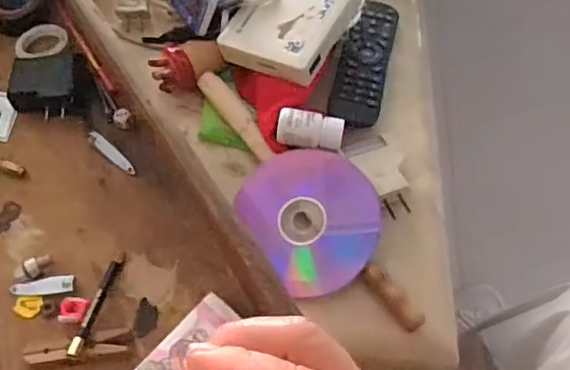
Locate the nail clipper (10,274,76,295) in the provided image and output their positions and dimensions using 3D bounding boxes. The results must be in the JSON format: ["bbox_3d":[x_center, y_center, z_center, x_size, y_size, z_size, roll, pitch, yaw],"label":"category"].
[{"bbox_3d":[-0.173,0.073,0.415,0.048,0.006,0.012,-8,60,14],"label":"nail clipper"}]

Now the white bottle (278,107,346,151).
[{"bbox_3d":[0.020,-0.041,0.461,0.051,0.029,0.025,7,61,6],"label":"white bottle"}]

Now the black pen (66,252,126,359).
[{"bbox_3d":[-0.130,0.081,0.403,0.007,0.013,0.084,9,47,7],"label":"black pen"}]

